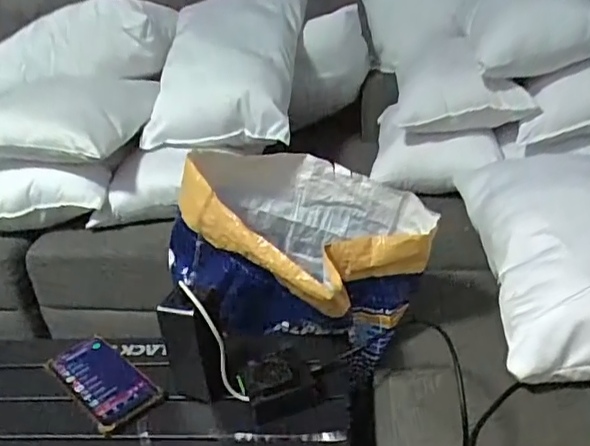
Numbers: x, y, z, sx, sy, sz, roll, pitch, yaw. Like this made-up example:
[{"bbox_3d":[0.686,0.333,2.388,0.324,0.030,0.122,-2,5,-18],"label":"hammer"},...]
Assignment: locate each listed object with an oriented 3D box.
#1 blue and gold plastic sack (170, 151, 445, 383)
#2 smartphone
[{"bbox_3d":[0.009,0.051,0.772,0.300,0.246,0.240,15,34,32],"label":"blue and gold plastic sack"},{"bbox_3d":[-0.238,0.194,0.709,0.081,0.010,0.177,-28,36,-36],"label":"smartphone"}]

